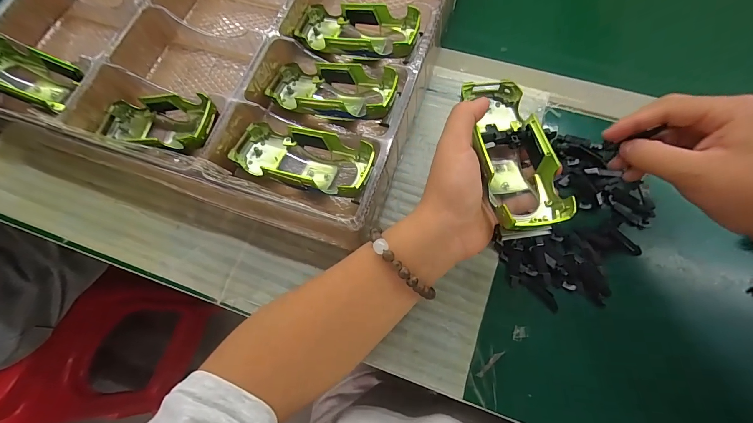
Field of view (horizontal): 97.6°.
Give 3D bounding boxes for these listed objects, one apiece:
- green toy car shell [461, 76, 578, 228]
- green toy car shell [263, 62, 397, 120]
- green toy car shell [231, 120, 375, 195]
[{"bbox_3d":[0.107,-0.049,0.267,0.047,0.038,0.131,-11,70,-1],"label":"green toy car shell"},{"bbox_3d":[-0.044,-0.119,0.329,0.133,0.047,0.064,12,72,8],"label":"green toy car shell"},{"bbox_3d":[-0.067,-0.048,0.304,0.129,0.047,0.054,19,73,10],"label":"green toy car shell"}]

